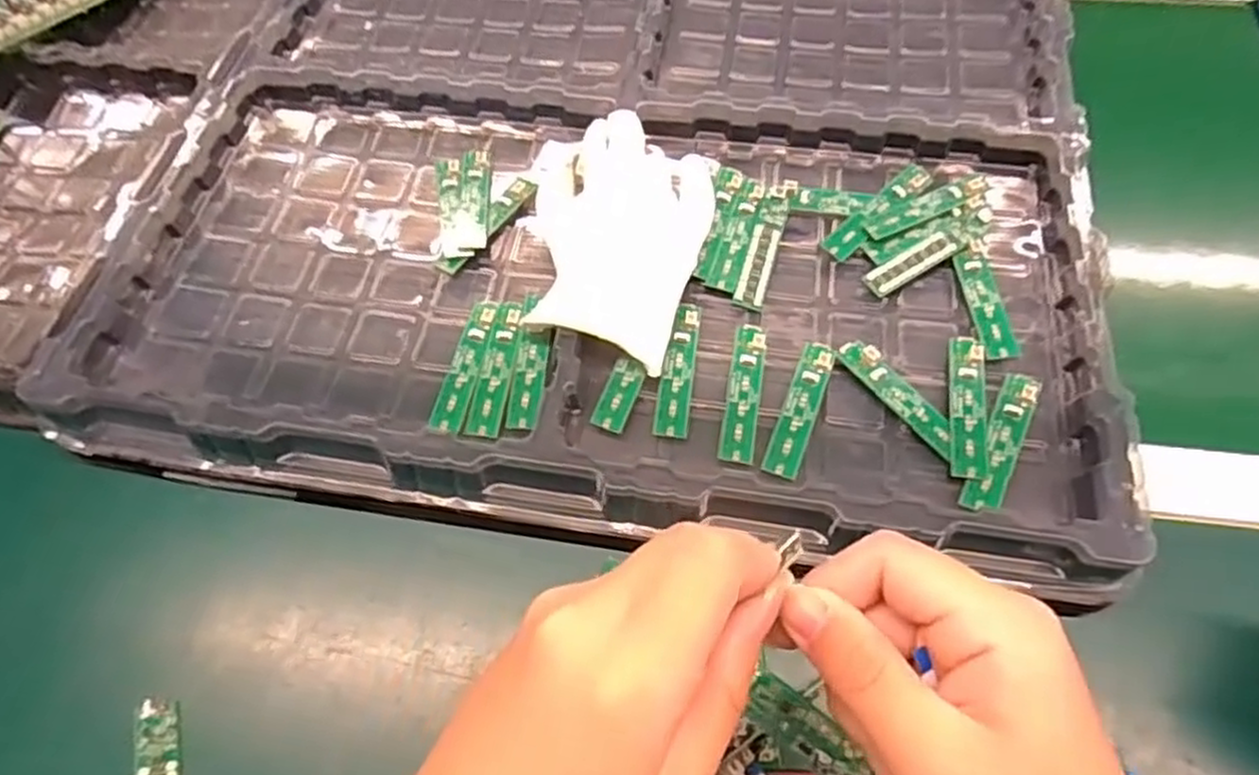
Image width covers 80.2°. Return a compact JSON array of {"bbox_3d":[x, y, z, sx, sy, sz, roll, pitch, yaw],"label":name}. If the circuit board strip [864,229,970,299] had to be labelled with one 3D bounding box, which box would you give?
[{"bbox_3d":[0.168,-0.074,0.436,0.063,0.004,0.018,-30,67,-5],"label":"circuit board strip"}]

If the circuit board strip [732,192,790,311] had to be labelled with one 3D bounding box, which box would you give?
[{"bbox_3d":[0.079,-0.082,0.444,0.017,0.004,0.080,18,69,2],"label":"circuit board strip"}]

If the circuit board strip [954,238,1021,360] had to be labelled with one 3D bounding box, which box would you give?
[{"bbox_3d":[0.200,-0.050,0.420,0.019,0.004,0.075,-11,64,12],"label":"circuit board strip"}]

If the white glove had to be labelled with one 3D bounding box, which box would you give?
[{"bbox_3d":[-0.015,-0.090,0.436,0.112,0.031,0.149,14,62,10],"label":"white glove"}]

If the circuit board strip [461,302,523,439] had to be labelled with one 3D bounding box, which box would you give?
[{"bbox_3d":[-0.073,-0.011,0.410,0.019,0.005,0.083,6,61,6],"label":"circuit board strip"}]

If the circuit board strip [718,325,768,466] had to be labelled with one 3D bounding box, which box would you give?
[{"bbox_3d":[0.062,0.002,0.400,0.018,0.005,0.083,9,61,7],"label":"circuit board strip"}]

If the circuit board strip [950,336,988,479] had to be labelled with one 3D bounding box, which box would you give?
[{"bbox_3d":[0.176,0.009,0.388,0.018,0.007,0.080,9,61,7],"label":"circuit board strip"}]

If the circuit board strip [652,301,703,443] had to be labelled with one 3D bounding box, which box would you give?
[{"bbox_3d":[0.027,-0.010,0.408,0.018,0.007,0.081,11,65,-1],"label":"circuit board strip"}]

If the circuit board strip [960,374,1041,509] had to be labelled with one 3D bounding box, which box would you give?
[{"bbox_3d":[0.189,0.024,0.377,0.018,0.004,0.084,24,64,15],"label":"circuit board strip"}]

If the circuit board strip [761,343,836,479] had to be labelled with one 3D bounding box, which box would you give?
[{"bbox_3d":[0.090,0.010,0.394,0.018,0.004,0.081,19,63,13],"label":"circuit board strip"}]

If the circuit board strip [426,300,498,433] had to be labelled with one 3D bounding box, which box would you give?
[{"bbox_3d":[-0.090,-0.013,0.412,0.018,0.004,0.081,10,65,6],"label":"circuit board strip"}]

